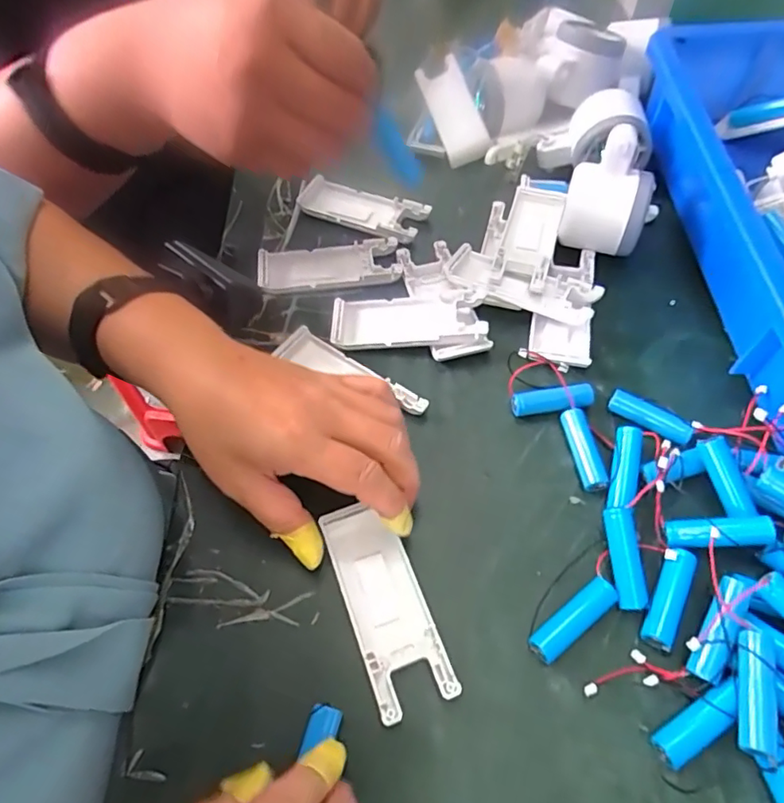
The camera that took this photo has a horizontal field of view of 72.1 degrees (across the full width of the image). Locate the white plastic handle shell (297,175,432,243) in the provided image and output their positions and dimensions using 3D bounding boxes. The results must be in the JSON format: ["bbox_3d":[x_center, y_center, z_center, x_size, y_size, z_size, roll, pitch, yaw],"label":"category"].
[{"bbox_3d":[-0.023,-0.159,0.439,0.101,0.015,0.043,25,63,18],"label":"white plastic handle shell"}]

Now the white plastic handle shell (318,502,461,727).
[{"bbox_3d":[-0.005,0.103,0.280,0.041,0.012,0.105,-22,59,-10],"label":"white plastic handle shell"}]

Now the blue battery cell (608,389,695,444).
[{"bbox_3d":[0.156,0.010,0.326,0.048,0.015,0.013,33,66,22],"label":"blue battery cell"}]

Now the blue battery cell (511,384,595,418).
[{"bbox_3d":[0.100,0.000,0.336,0.050,0.017,0.013,-7,58,-1],"label":"blue battery cell"}]

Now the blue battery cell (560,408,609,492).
[{"bbox_3d":[0.114,0.029,0.321,0.014,0.012,0.050,-8,58,-1],"label":"blue battery cell"}]

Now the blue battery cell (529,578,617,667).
[{"bbox_3d":[0.091,0.111,0.272,0.050,0.013,0.014,-34,62,-16],"label":"blue battery cell"}]

